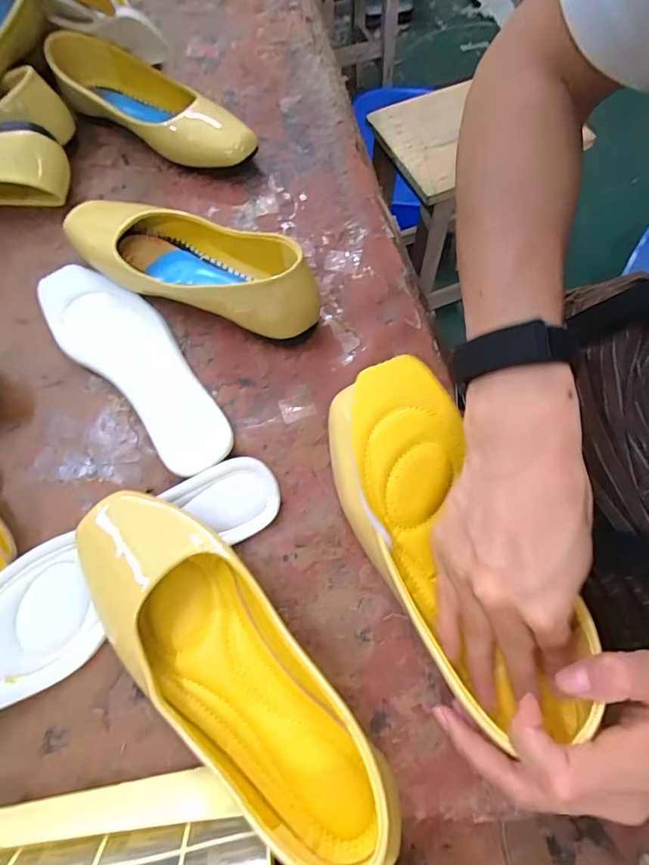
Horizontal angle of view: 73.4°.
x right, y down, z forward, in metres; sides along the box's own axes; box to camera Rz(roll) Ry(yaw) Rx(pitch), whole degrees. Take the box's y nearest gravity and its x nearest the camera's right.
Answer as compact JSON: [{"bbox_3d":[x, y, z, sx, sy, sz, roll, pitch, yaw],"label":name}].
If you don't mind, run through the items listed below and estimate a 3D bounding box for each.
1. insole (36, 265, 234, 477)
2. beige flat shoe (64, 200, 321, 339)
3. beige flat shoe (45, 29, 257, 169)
[{"bbox_3d":[-0.153,-0.058,0.353,0.072,0.019,0.233,-39,71,-14],"label":"insole"},{"bbox_3d":[-0.117,-0.150,0.367,0.251,0.062,0.084,26,70,12],"label":"beige flat shoe"},{"bbox_3d":[-0.173,-0.338,0.450,0.230,0.063,0.084,33,71,15],"label":"beige flat shoe"}]

